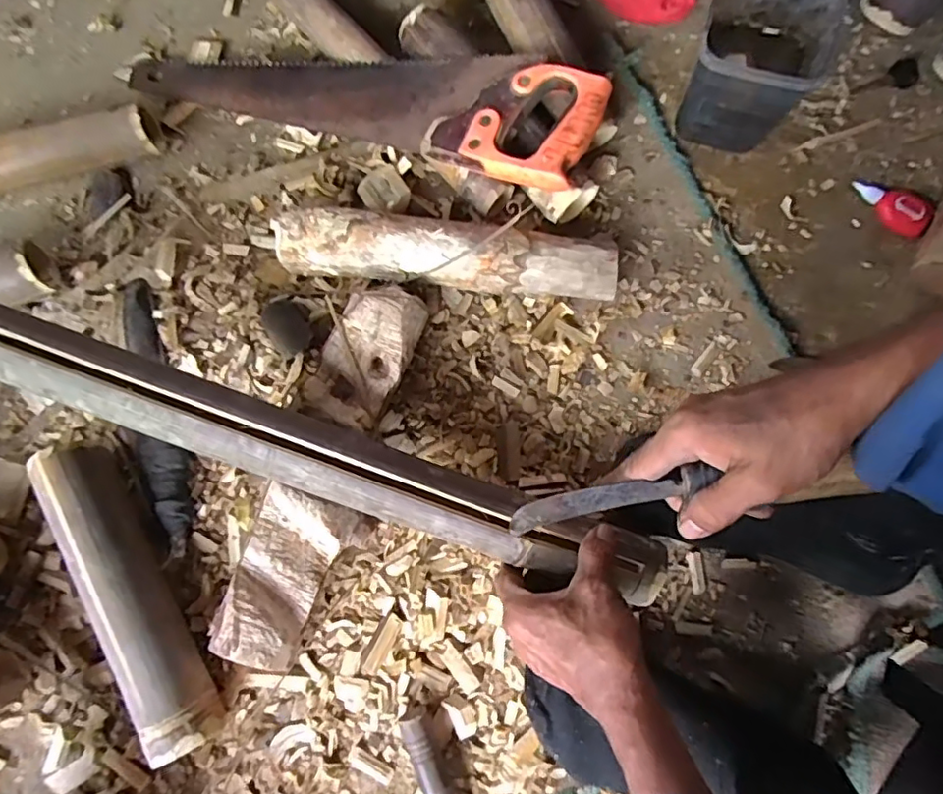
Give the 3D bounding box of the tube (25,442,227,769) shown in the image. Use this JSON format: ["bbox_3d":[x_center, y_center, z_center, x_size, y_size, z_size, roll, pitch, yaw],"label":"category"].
[{"bbox_3d":[-0.288,0.163,0.494,0.057,0.063,0.271,-30,78,-7],"label":"tube"}]

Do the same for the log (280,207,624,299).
[{"bbox_3d":[-0.022,-0.133,0.563,0.319,0.063,0.058,6,77,2],"label":"log"}]

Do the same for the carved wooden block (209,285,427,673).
[{"bbox_3d":[-0.123,0.061,0.516,0.086,0.059,0.330,17,77,4],"label":"carved wooden block"}]

